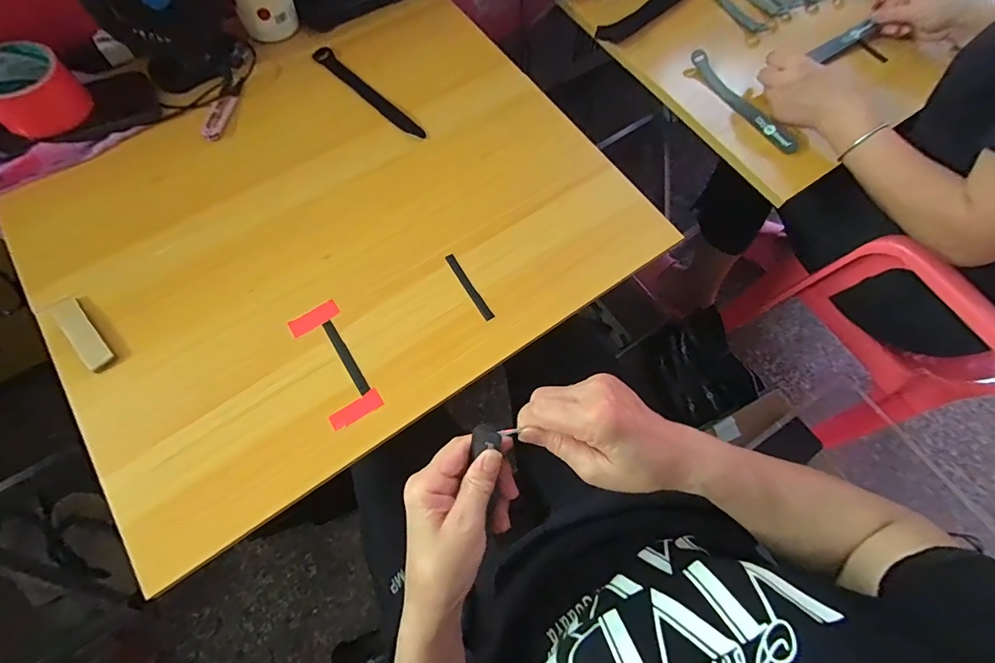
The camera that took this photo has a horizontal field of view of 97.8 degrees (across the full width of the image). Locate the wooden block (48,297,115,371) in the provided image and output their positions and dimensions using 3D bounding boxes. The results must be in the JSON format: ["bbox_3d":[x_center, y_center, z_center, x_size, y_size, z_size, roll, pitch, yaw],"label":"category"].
[{"bbox_3d":[-0.391,0.002,0.410,0.024,0.011,0.083,-38,75,-16],"label":"wooden block"}]

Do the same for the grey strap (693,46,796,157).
[{"bbox_3d":[0.334,-0.312,0.588,0.020,0.032,0.197,-27,72,-13],"label":"grey strap"}]

